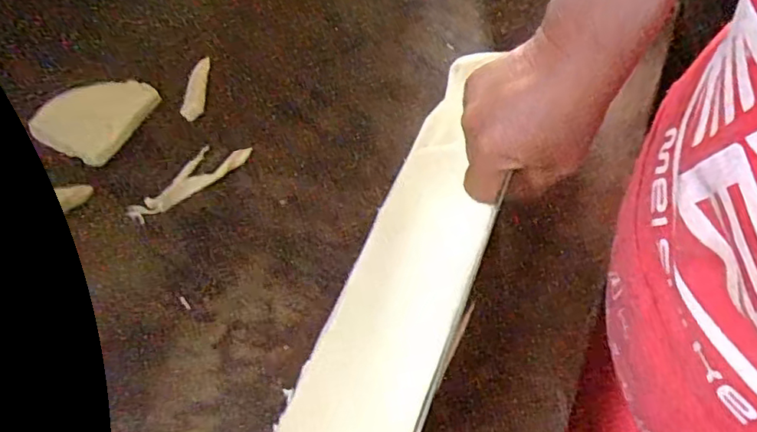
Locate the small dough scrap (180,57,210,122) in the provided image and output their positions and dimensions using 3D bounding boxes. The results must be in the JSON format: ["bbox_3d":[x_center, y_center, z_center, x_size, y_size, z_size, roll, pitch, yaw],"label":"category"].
[{"bbox_3d":[-0.147,-0.106,0.466,0.014,0.013,0.063,5,62,0],"label":"small dough scrap"}]

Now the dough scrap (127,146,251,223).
[{"bbox_3d":[-0.142,-0.029,0.424,0.095,0.007,0.029,-36,69,-19],"label":"dough scrap"}]

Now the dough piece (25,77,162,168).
[{"bbox_3d":[-0.221,-0.081,0.441,0.071,0.010,0.076,20,63,9],"label":"dough piece"}]

